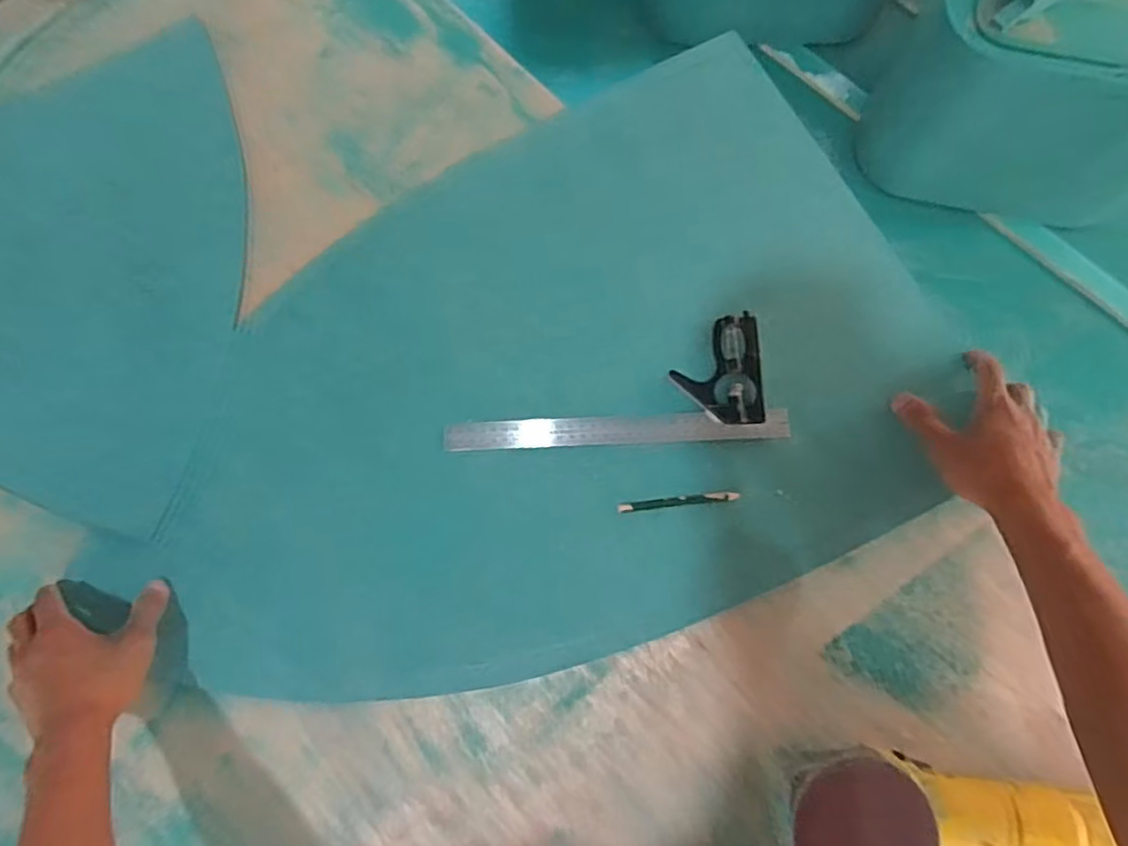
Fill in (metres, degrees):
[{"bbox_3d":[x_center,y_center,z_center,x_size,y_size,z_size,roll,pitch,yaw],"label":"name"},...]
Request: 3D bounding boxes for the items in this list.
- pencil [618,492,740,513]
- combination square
[{"bbox_3d":[0.100,0.068,0.575,0.103,0.008,0.009,-6,75,1],"label":"pencil"},{"bbox_3d":[0.044,-0.035,0.595,0.295,0.026,0.110,-2,76,2],"label":"combination square"}]

